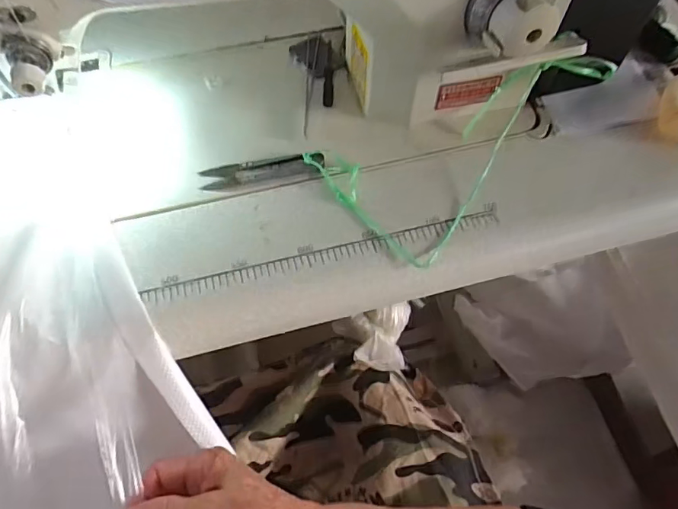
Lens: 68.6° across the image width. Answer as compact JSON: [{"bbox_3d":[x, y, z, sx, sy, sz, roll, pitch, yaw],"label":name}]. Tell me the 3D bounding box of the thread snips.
[{"bbox_3d":[-0.061,-0.070,0.400,0.096,0.010,0.025,-8,61,-5],"label":"thread snips"}]

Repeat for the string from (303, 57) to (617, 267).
[{"bbox_3d":[0.095,-0.109,0.401,0.222,0.058,0.131,-39,68,-21],"label":"string"}]

